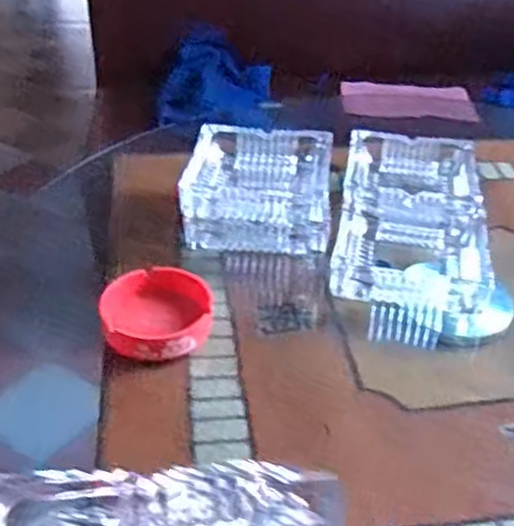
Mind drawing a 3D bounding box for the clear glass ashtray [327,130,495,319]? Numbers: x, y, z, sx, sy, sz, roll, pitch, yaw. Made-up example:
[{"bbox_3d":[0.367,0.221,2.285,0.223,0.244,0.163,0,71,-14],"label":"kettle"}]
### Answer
[{"bbox_3d":[0.170,-0.053,0.774,0.151,0.050,0.293,7,37,8],"label":"clear glass ashtray"}]

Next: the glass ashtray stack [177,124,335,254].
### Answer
[{"bbox_3d":[0.007,-0.077,0.772,0.152,0.086,0.153,7,37,7],"label":"glass ashtray stack"}]

